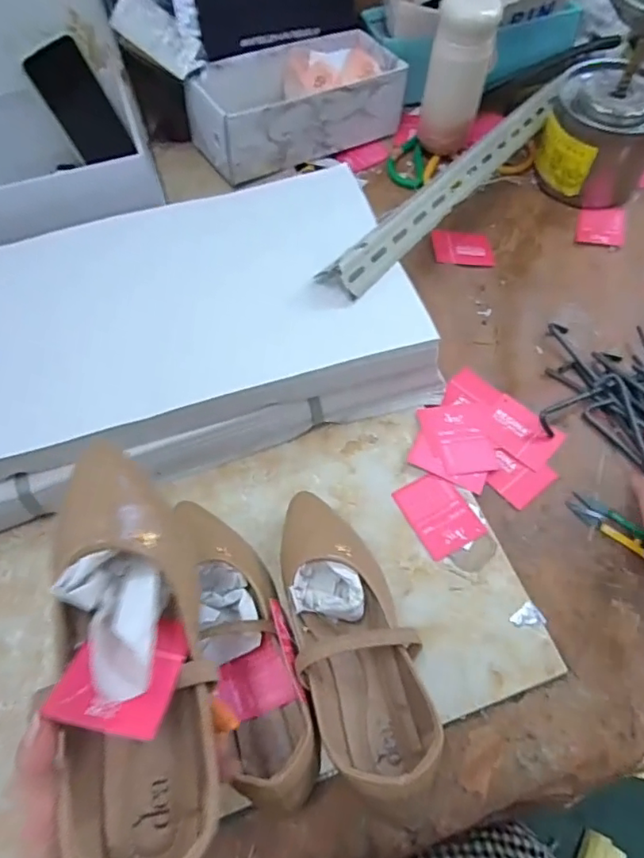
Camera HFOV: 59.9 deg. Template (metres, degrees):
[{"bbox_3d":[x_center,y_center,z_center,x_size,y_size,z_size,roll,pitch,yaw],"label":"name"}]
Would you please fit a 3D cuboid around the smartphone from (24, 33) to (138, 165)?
[{"bbox_3d":[-0.307,-0.411,0.718,0.008,0.151,0.071,37,74,30],"label":"smartphone"}]

